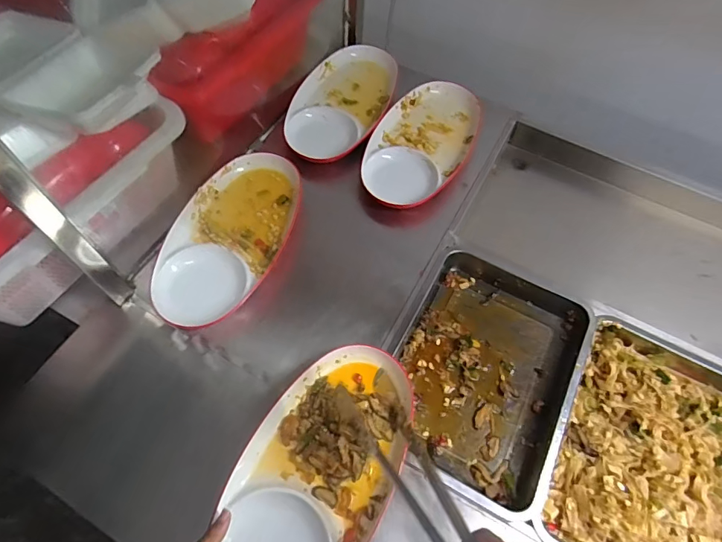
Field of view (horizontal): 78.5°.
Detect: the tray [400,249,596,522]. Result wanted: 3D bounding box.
[{"bbox_3d":[0.183,0.141,0.661,0.241,0.052,0.343,27,63,13],"label":"tray"}]

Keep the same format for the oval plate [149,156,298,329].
[{"bbox_3d":[-0.210,-0.064,0.725,0.174,0.034,0.340,15,61,6],"label":"oval plate"}]

